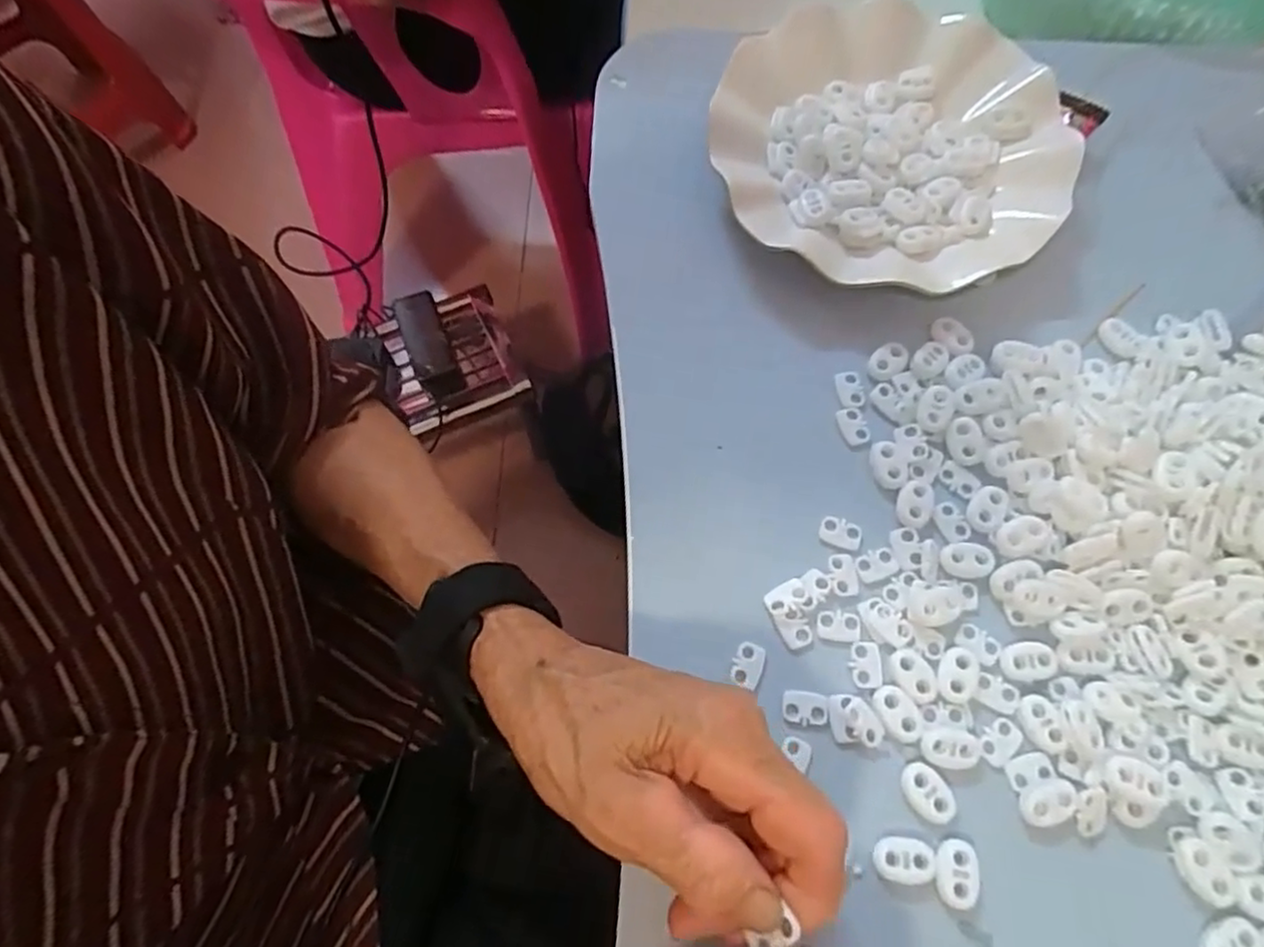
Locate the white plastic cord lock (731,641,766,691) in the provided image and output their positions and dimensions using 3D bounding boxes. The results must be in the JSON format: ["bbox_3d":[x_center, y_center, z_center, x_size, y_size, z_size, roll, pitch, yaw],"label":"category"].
[{"bbox_3d":[0.048,0.078,0.276,0.012,0.004,0.018,17,69,8],"label":"white plastic cord lock"}]

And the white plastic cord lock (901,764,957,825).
[{"bbox_3d":[0.112,0.120,0.255,0.015,0.004,0.022,-33,71,-12],"label":"white plastic cord lock"}]

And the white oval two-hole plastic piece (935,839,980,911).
[{"bbox_3d":[0.119,0.146,0.247,0.017,0.005,0.021,8,68,4],"label":"white oval two-hole plastic piece"}]

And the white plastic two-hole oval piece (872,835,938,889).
[{"bbox_3d":[0.100,0.142,0.248,0.021,0.004,0.016,7,68,4],"label":"white plastic two-hole oval piece"}]

